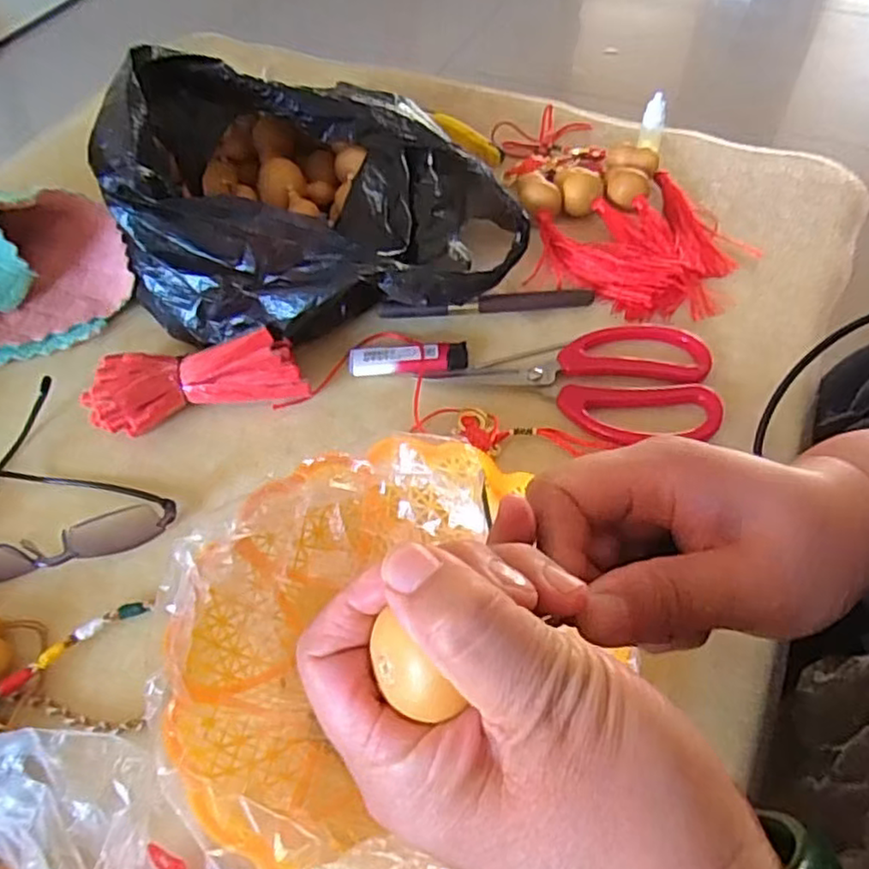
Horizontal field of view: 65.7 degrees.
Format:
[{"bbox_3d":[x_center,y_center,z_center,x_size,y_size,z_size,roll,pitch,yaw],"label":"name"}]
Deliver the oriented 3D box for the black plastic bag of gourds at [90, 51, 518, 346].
[{"bbox_3d":[-0.066,-0.176,0.473,0.258,0.134,0.228,8,56,9],"label":"black plastic bag of gourds"}]

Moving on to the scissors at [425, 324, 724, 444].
[{"bbox_3d":[0.095,-0.035,0.443,0.171,0.009,0.091,-2,55,2],"label":"scissors"}]

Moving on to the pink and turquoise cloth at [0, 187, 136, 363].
[{"bbox_3d":[-0.292,-0.119,0.478,0.136,0.088,0.087,-27,58,-15],"label":"pink and turquoise cloth"}]

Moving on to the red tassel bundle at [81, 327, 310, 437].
[{"bbox_3d":[-0.157,-0.034,0.442,0.140,0.040,0.050,-14,55,-7],"label":"red tassel bundle"}]

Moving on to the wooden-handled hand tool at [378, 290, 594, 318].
[{"bbox_3d":[0.037,-0.094,0.485,0.152,0.012,0.013,-3,55,1],"label":"wooden-handled hand tool"}]

